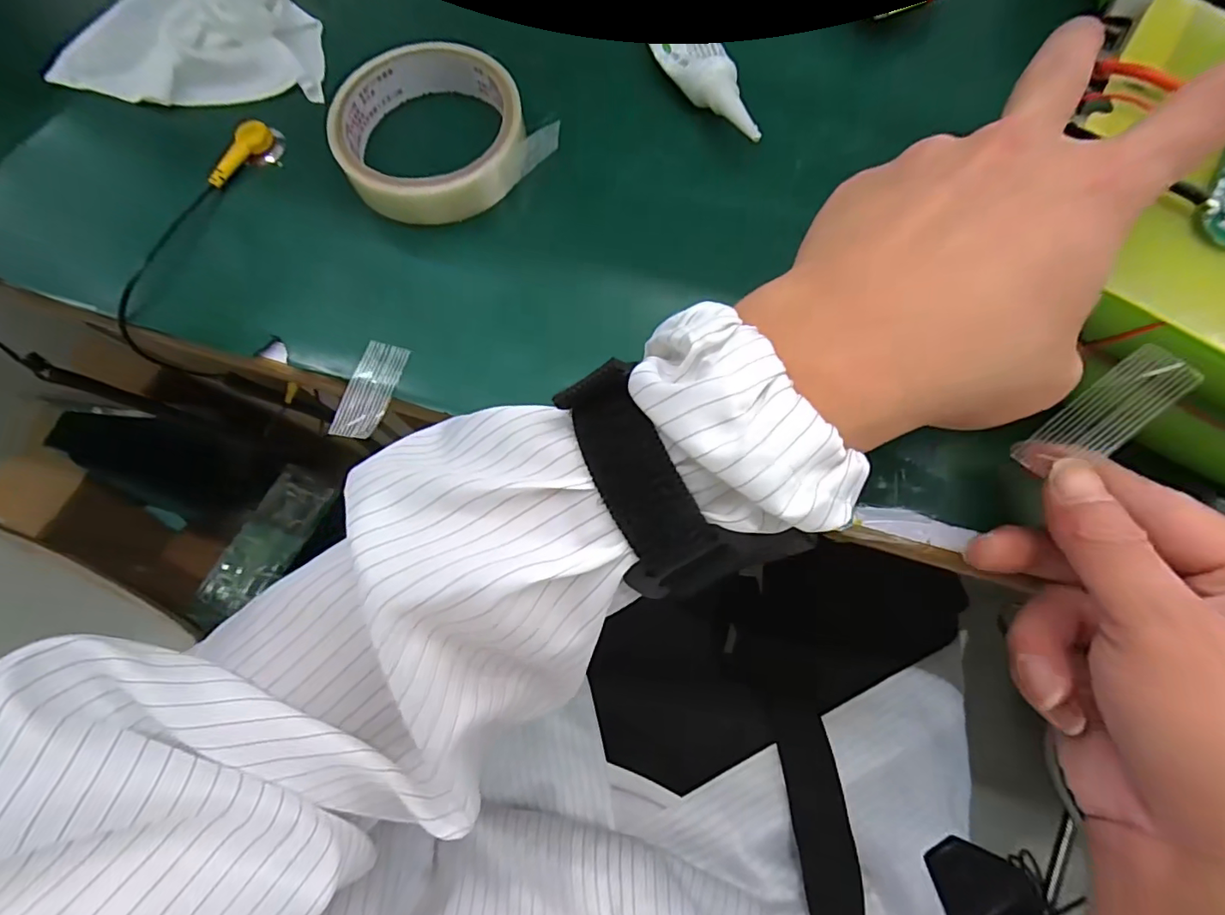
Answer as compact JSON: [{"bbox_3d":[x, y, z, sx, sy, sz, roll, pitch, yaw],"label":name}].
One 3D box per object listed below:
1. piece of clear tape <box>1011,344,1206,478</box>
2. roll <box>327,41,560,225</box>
[{"bbox_3d":[0.170,-0.015,0.182,0.020,0.004,0.048,49,120,23],"label":"piece of clear tape"},{"bbox_3d":[-0.090,-0.162,0.263,0.091,0.024,0.091,0,74,2],"label":"roll"}]

